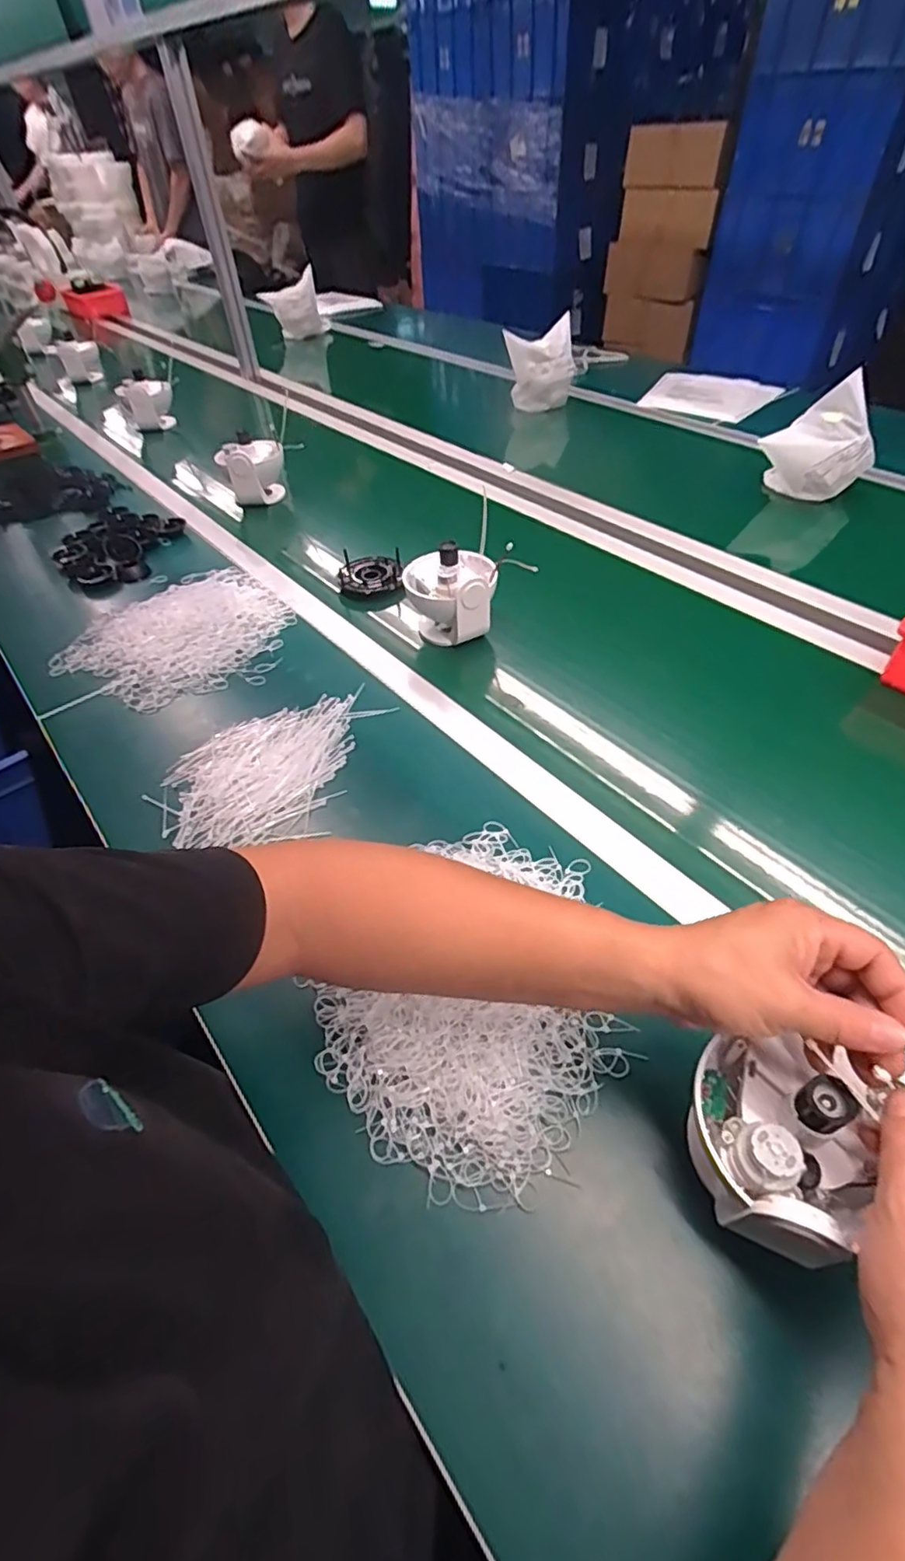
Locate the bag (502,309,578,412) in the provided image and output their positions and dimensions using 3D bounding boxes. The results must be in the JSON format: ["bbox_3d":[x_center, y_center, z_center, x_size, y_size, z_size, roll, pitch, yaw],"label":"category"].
[{"bbox_3d":[0.198,-0.928,1.371,0.147,0.152,0.143,-5,48,2],"label":"bag"}]

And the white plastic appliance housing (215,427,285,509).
[{"bbox_3d":[-0.355,-0.565,1.102,0.074,0.114,0.104,32,58,29],"label":"white plastic appliance housing"}]

